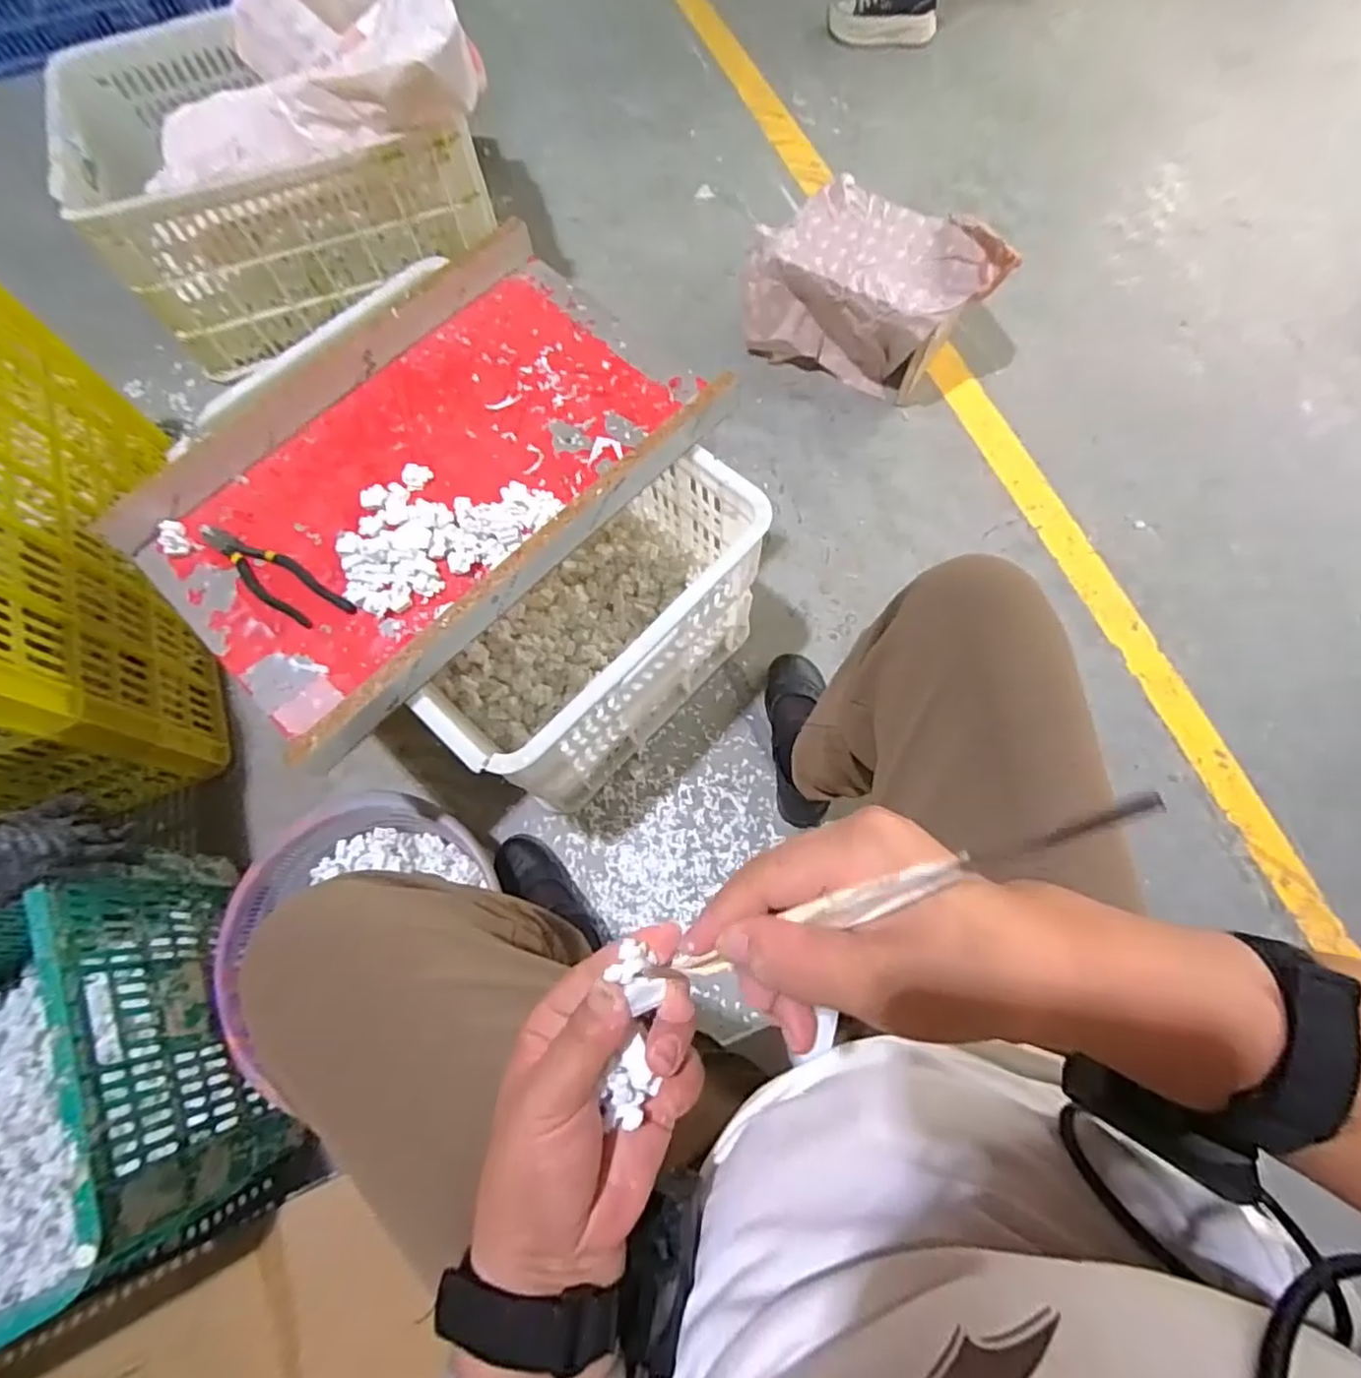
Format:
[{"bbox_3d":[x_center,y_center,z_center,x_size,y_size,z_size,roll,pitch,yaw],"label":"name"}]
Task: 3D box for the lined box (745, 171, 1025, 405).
[{"bbox_3d":[0.306,-0.653,1.100,0.377,0.193,0.225,20,73,7],"label":"lined box"}]

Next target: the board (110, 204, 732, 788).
[{"bbox_3d":[-0.282,-0.246,0.717,0.386,0.051,0.574,42,77,13],"label":"board"}]

